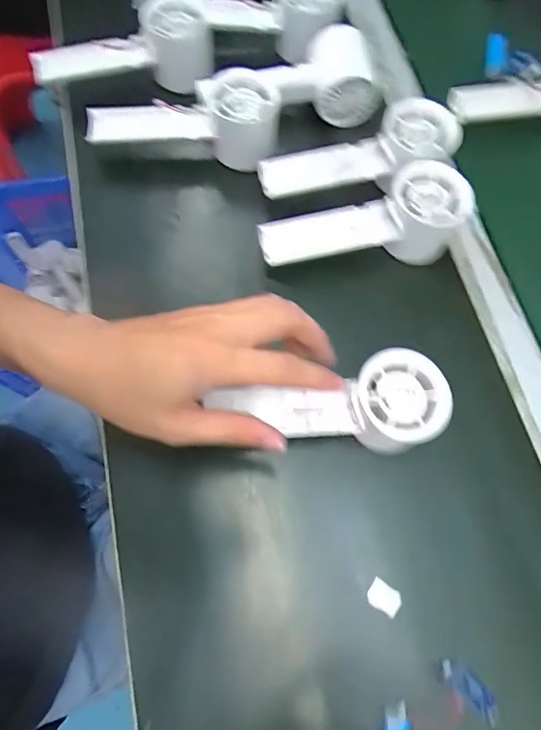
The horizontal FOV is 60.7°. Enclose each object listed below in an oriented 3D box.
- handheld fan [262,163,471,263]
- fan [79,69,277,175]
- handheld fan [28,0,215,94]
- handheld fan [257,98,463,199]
[{"bbox_3d":[0.071,-0.112,0.368,0.158,0.060,0.056,-8,70,-5],"label":"handheld fan"},{"bbox_3d":[-0.074,-0.207,0.396,0.159,0.052,0.074,3,70,-1],"label":"fan"},{"bbox_3d":[-0.132,-0.290,0.432,0.159,0.047,0.070,0,69,11],"label":"handheld fan"},{"bbox_3d":[0.076,-0.174,0.380,0.169,0.038,0.059,-10,70,-5],"label":"handheld fan"}]

